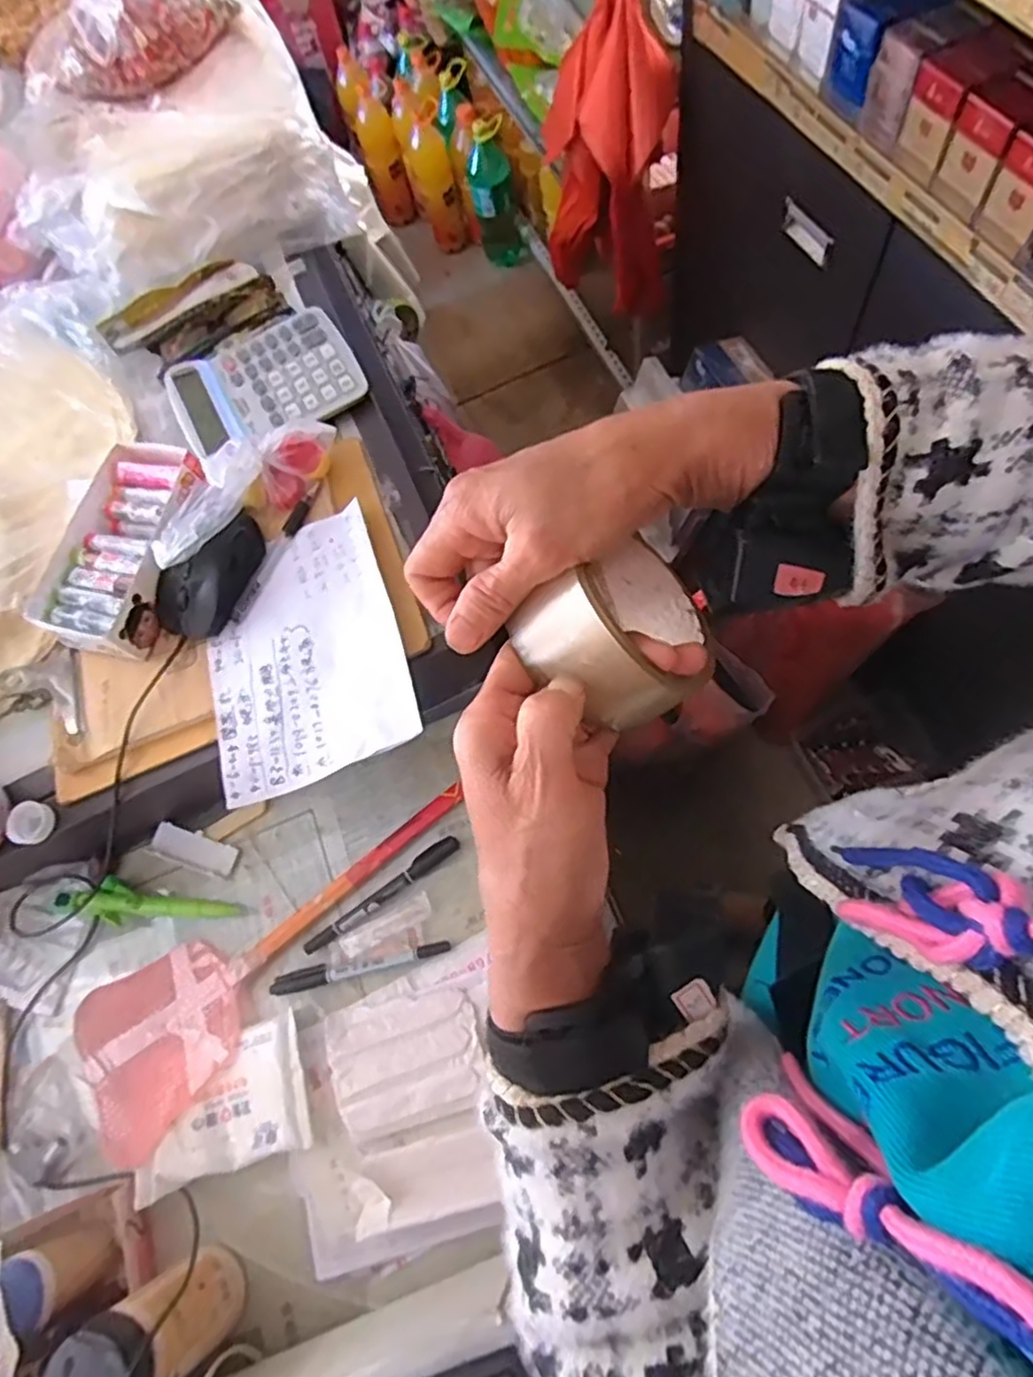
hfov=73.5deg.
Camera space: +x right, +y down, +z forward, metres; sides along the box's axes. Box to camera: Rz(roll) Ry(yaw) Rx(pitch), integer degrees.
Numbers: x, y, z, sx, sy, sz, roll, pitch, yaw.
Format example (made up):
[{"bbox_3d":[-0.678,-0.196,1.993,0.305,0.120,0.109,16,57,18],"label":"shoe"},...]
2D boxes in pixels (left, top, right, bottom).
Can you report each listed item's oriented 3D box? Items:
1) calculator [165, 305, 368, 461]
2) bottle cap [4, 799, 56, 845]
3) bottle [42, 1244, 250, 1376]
[{"bbox_3d":[-0.224,-0.273,0.609,0.155,0.022,0.135,-27,68,-13],"label":"calculator"},{"bbox_3d":[-0.365,0.101,0.521,0.030,0.010,0.031,0,65,-1],"label":"bottle cap"},{"bbox_3d":[-0.213,0.384,0.416,0.049,0.121,0.052,-5,75,20],"label":"bottle"}]

